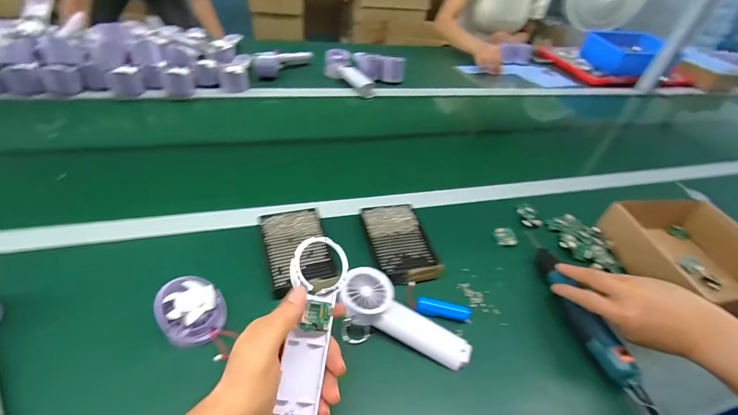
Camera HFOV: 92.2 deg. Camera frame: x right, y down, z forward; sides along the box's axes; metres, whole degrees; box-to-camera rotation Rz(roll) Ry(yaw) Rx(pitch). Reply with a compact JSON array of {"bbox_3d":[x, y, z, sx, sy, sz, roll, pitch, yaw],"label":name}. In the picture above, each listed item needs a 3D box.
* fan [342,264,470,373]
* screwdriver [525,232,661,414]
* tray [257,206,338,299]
[{"bbox_3d":[0.041,0.138,0.433,0.168,0.029,0.063,34,49,4],"label":"fan"},{"bbox_3d":[0.283,0.141,0.485,0.040,0.033,0.281,-7,41,-8],"label":"screwdriver"},{"bbox_3d":[-0.099,0.061,0.498,0.085,0.020,0.154,-13,45,-14],"label":"tray"}]

